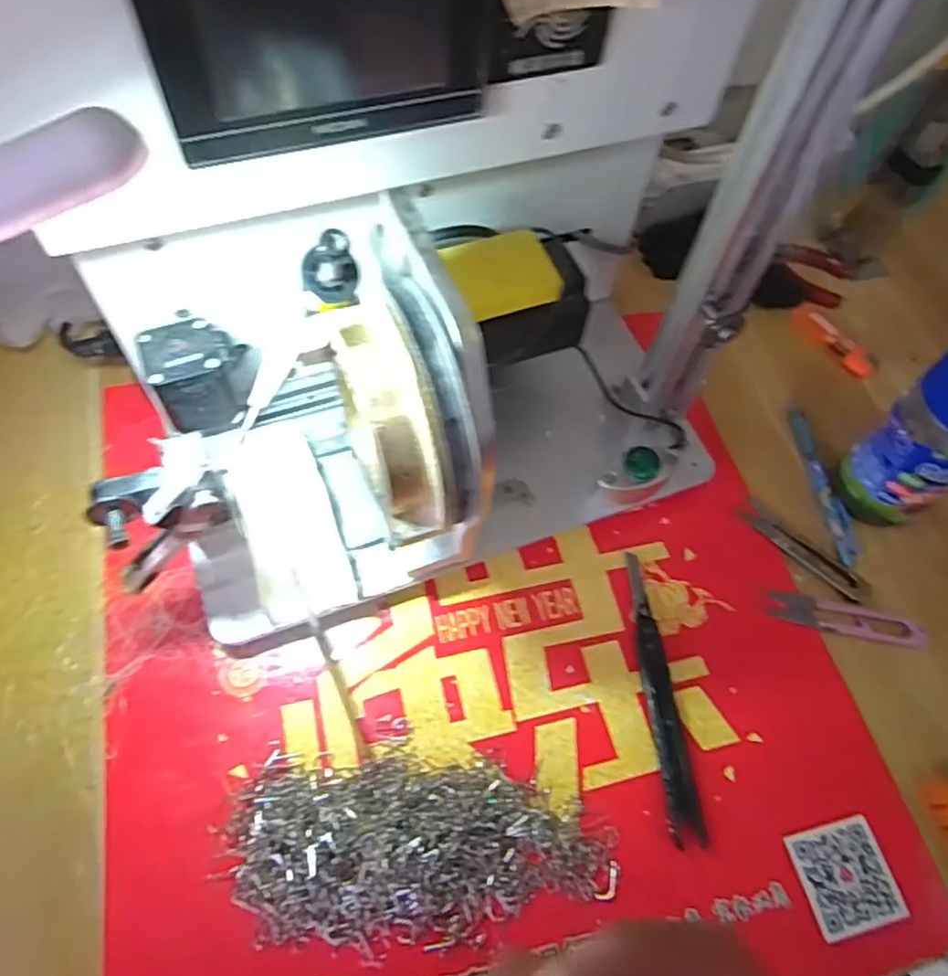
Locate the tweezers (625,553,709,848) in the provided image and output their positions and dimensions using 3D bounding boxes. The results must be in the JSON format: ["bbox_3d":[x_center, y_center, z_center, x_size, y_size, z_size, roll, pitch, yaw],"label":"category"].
[{"bbox_3d":[0.115,0.121,0.425,0.019,0.013,0.171,-1,60,-5],"label":"tweezers"}]

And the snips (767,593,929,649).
[{"bbox_3d":[0.245,0.086,0.452,0.094,0.010,0.023,17,60,5],"label":"snips"}]

